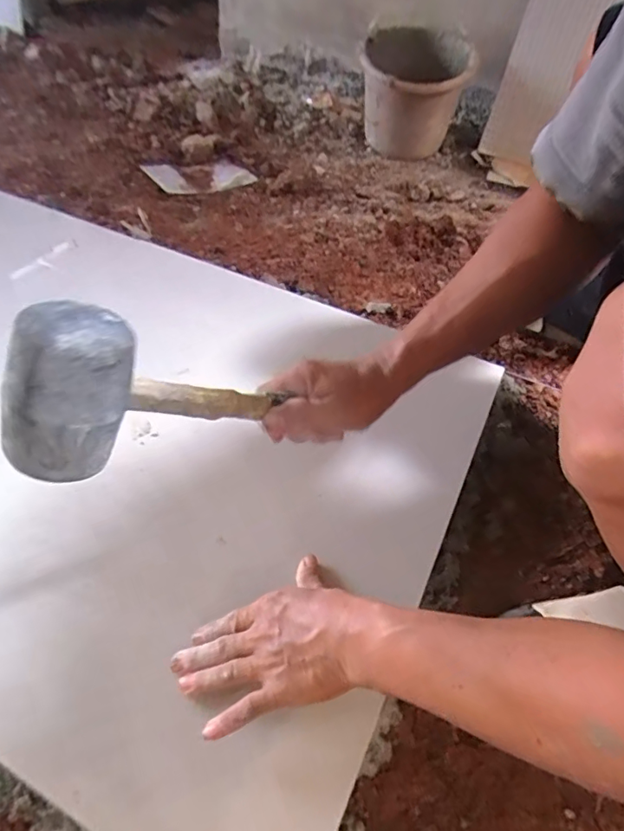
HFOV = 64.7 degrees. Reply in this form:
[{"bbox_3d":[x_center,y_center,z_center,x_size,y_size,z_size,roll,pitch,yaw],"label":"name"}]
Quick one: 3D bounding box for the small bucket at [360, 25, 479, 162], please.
[{"bbox_3d":[0.221,-0.714,1.107,0.227,0.219,0.199,7,50,0],"label":"small bucket"}]

